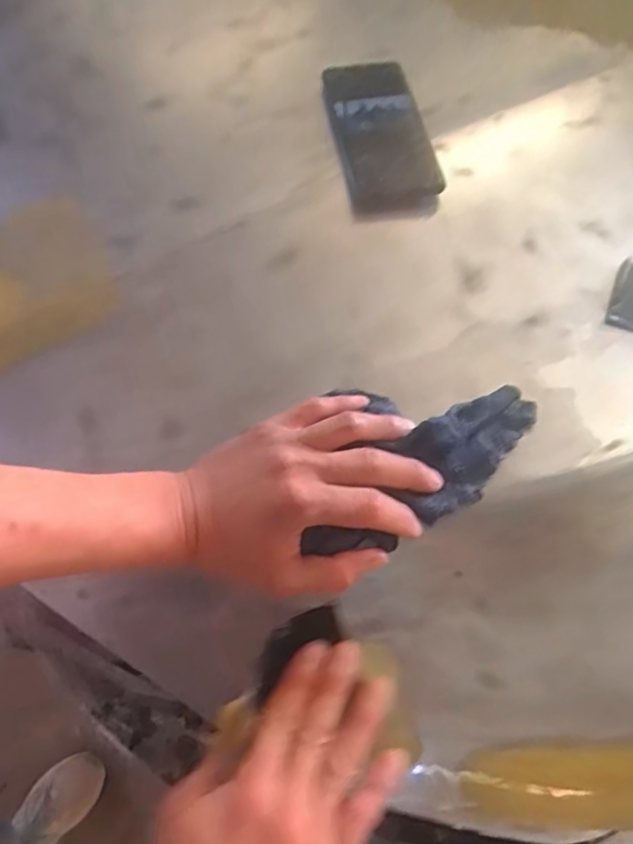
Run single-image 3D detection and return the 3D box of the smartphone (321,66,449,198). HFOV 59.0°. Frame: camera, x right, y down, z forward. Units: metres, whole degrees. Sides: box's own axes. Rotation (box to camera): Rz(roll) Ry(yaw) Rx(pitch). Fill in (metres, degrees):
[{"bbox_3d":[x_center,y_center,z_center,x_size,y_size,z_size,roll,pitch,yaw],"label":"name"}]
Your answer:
[{"bbox_3d":[0.055,-0.260,0.494,0.079,0.013,0.160,-11,67,0],"label":"smartphone"}]

